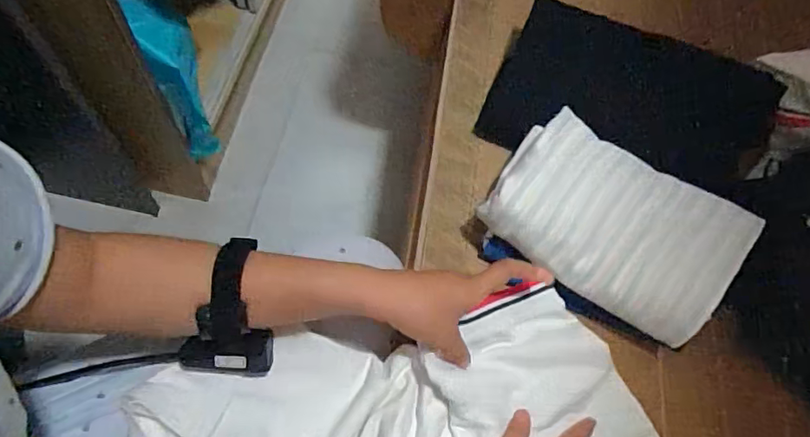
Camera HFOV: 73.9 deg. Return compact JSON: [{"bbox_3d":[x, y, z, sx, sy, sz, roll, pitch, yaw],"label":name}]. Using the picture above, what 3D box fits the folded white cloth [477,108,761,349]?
[{"bbox_3d":[0.199,0.006,0.522,0.220,0.059,0.148,33,67,12],"label":"folded white cloth"}]

